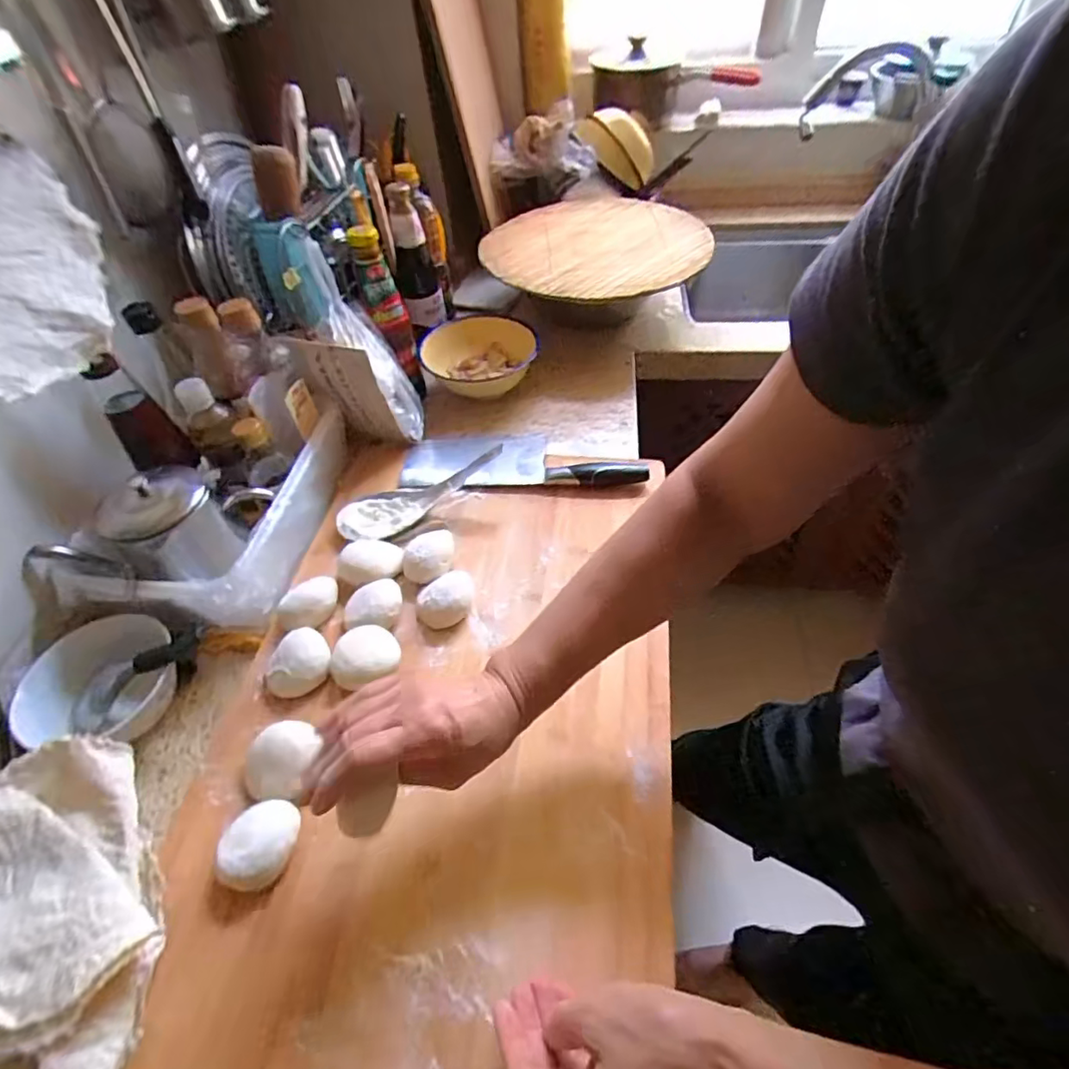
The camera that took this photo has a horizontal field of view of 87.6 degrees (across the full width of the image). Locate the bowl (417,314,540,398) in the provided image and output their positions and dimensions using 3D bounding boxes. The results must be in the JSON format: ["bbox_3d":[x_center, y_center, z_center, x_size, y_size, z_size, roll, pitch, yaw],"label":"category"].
[{"bbox_3d":[-0.081,-0.250,0.816,0.162,0.070,0.129,-9,50,-4],"label":"bowl"}]

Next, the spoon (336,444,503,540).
[{"bbox_3d":[-0.130,-0.045,0.652,0.203,0.033,0.067,-24,55,-1],"label":"spoon"}]

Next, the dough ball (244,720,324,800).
[{"bbox_3d":[-0.218,0.194,0.478,0.053,0.030,0.060,-2,50,2],"label":"dough ball"}]

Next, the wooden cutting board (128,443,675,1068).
[{"bbox_3d":[-0.082,0.155,0.508,0.398,0.036,0.589,6,53,7],"label":"wooden cutting board"}]

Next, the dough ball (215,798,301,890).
[{"bbox_3d":[-0.215,0.240,0.436,0.050,0.032,0.062,20,54,19],"label":"dough ball"}]

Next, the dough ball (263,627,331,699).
[{"bbox_3d":[-0.226,0.124,0.531,0.063,0.034,0.056,-36,57,-23],"label":"dough ball"}]

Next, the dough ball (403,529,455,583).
[{"bbox_3d":[-0.114,0.021,0.604,0.053,0.036,0.062,-7,50,-2],"label":"dough ball"}]

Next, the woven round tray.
[{"bbox_3d":[0.104,-0.455,0.869,0.318,0.039,0.316,2,52,-3],"label":"woven round tray"}]

